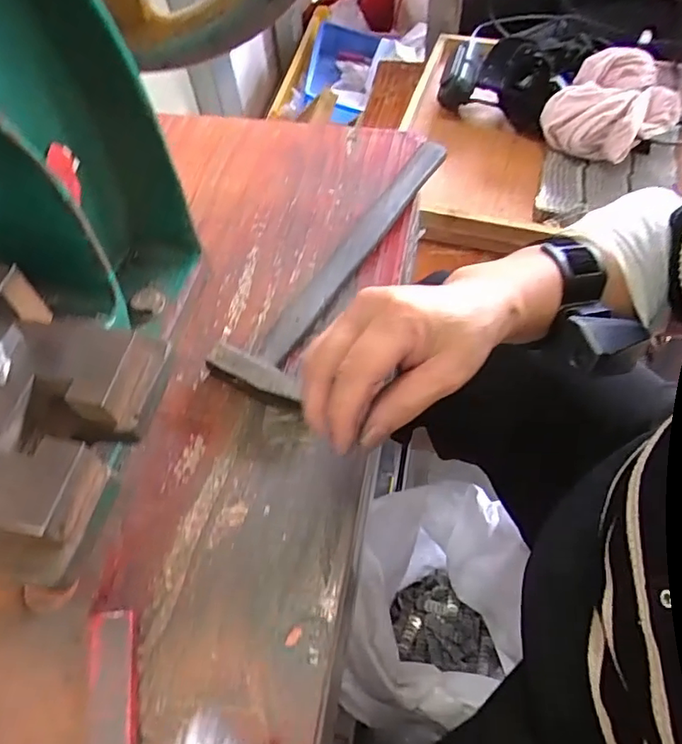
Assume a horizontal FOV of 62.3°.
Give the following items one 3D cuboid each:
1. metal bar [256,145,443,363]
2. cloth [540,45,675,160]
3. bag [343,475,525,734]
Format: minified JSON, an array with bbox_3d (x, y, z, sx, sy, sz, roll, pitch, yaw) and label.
[{"bbox_3d":[0.015,-0.099,0.436,0.022,0.020,0.254,26,64,18],"label":"metal bar"},{"bbox_3d":[0.346,-0.339,0.724,0.143,0.078,0.130,31,65,20],"label":"cloth"},{"bbox_3d":[0.138,0.329,0.793,0.210,0.257,0.303,8,58,8],"label":"bag"}]

